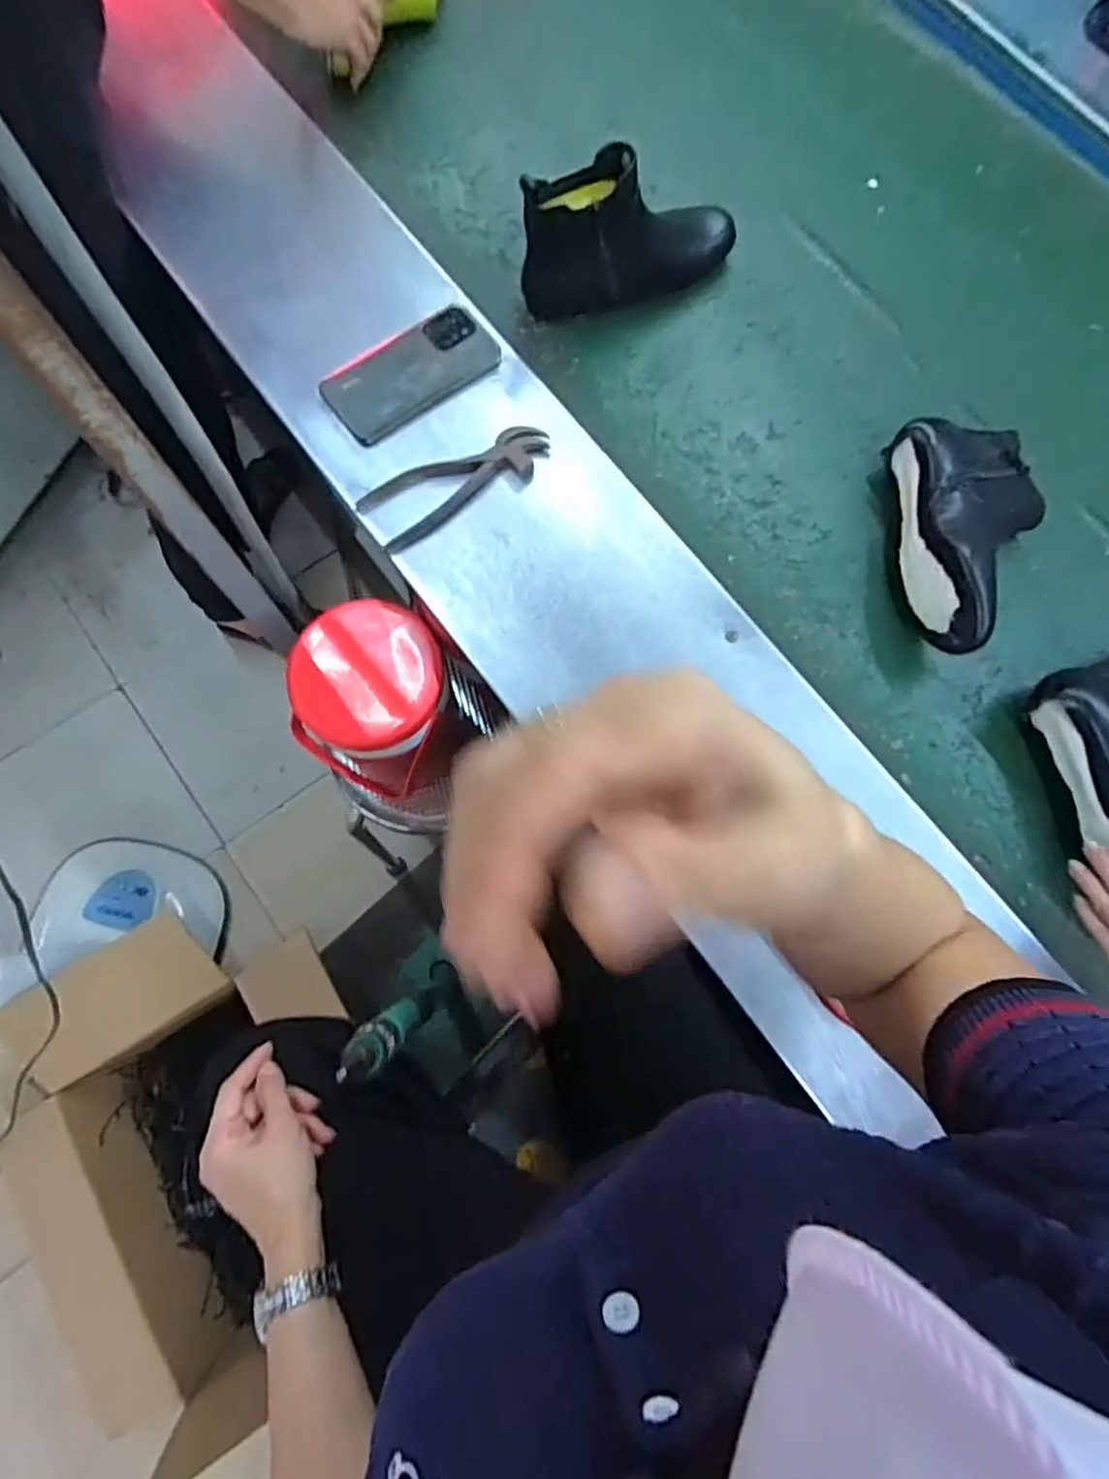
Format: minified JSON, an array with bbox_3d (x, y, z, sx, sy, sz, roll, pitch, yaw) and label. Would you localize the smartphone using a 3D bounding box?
[{"bbox_3d":[-0.142,-0.364,0.671,0.167,0.014,0.083,-33,87,-6],"label":"smartphone"}]

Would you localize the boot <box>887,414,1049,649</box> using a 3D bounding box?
[{"bbox_3d":[0.404,-0.198,0.655,0.132,0.079,0.240,1,77,-1],"label":"boot"}]

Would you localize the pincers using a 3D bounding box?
[{"bbox_3d":[-0.093,-0.252,0.651,0.187,0.016,0.076,-32,79,-8],"label":"pincers"}]

